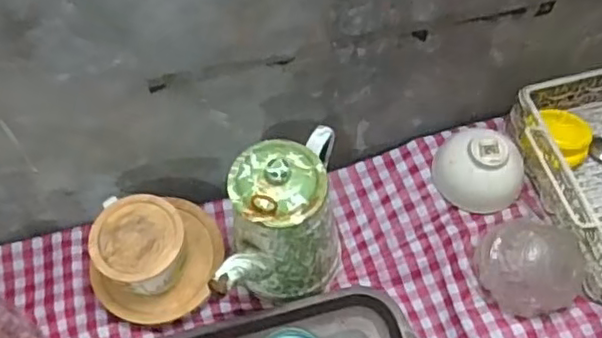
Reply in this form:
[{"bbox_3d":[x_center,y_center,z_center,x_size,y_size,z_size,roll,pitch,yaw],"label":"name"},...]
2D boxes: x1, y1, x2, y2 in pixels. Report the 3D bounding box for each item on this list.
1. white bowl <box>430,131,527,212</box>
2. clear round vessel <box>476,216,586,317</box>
[{"bbox_3d":[0.214,-0.001,0.772,0.105,0.066,0.085,39,67,21],"label":"white bowl"},{"bbox_3d":[0.260,0.097,0.705,0.105,0.073,0.113,0,59,0],"label":"clear round vessel"}]

